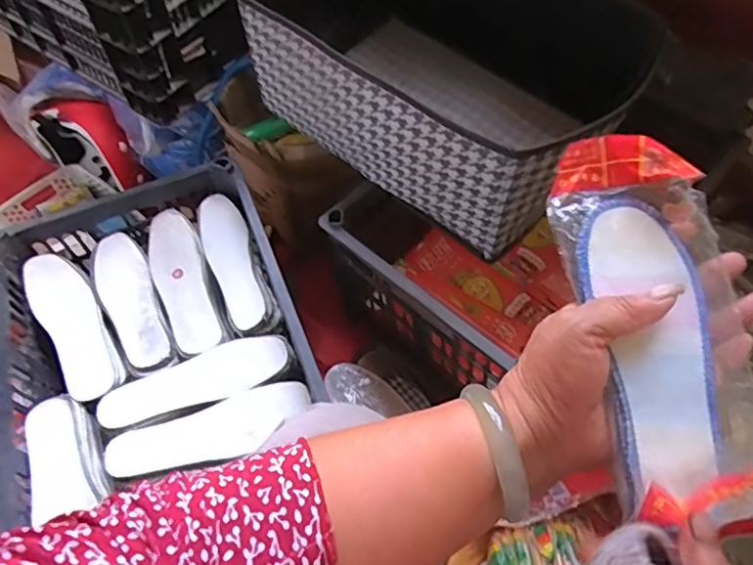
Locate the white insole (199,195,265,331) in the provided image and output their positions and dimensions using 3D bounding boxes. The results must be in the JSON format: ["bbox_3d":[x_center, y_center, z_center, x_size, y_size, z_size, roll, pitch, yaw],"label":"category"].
[{"bbox_3d":[-0.192,-0.030,0.749,0.060,0.033,0.210,-20,55,-10],"label":"white insole"}]

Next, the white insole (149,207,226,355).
[{"bbox_3d":[-0.258,-0.006,0.748,0.063,0.025,0.221,-20,55,-10],"label":"white insole"}]

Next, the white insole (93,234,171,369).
[{"bbox_3d":[-0.323,0.018,0.731,0.067,0.022,0.209,-23,56,-13],"label":"white insole"}]

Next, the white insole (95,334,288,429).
[{"bbox_3d":[-0.213,0.115,0.660,0.214,0.009,0.072,-22,56,-12],"label":"white insole"}]

